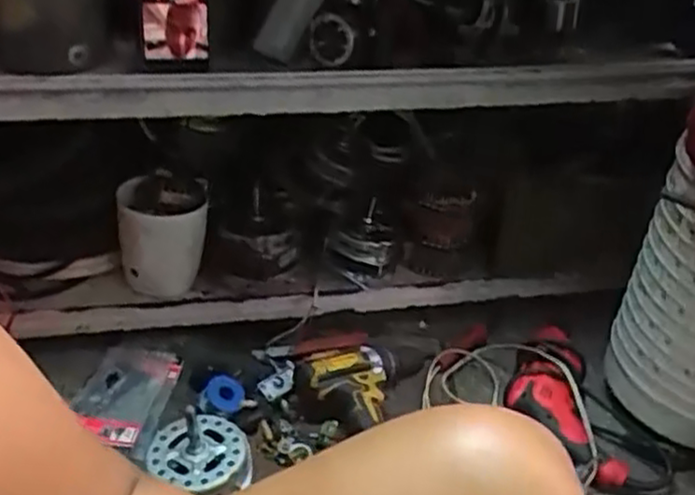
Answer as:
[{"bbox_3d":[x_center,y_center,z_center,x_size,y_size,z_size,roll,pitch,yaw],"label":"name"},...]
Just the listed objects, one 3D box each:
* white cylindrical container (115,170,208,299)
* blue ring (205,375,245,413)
[{"bbox_3d":[-0.264,-0.020,1.068,0.127,0.135,0.146,-6,34,-14],"label":"white cylindrical container"},{"bbox_3d":[-0.163,0.197,0.980,0.050,0.027,0.048,2,33,-1],"label":"blue ring"}]

